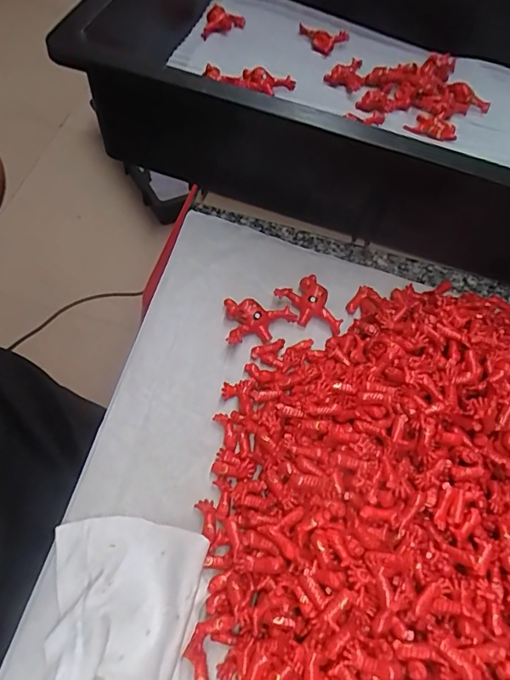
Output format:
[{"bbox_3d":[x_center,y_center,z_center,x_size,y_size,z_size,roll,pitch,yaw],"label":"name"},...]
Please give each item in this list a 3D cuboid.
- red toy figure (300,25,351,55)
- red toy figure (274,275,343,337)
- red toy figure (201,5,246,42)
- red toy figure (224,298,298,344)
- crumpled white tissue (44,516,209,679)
[{"bbox_3d":[0.065,-0.294,0.484,0.048,0.015,0.028,18,59,1],"label":"red toy figure"},{"bbox_3d":[0.038,-0.022,0.329,0.029,0.011,0.044,-28,69,-23],"label":"red toy figure"},{"bbox_3d":[-0.030,-0.305,0.476,0.036,0.015,0.039,12,59,-3],"label":"red toy figure"},{"bbox_3d":[0.005,-0.012,0.320,0.046,0.012,0.031,1,60,-9],"label":"red toy figure"},{"bbox_3d":[-0.060,0.123,0.227,0.070,0.015,0.078,4,60,-8],"label":"crumpled white tissue"}]

